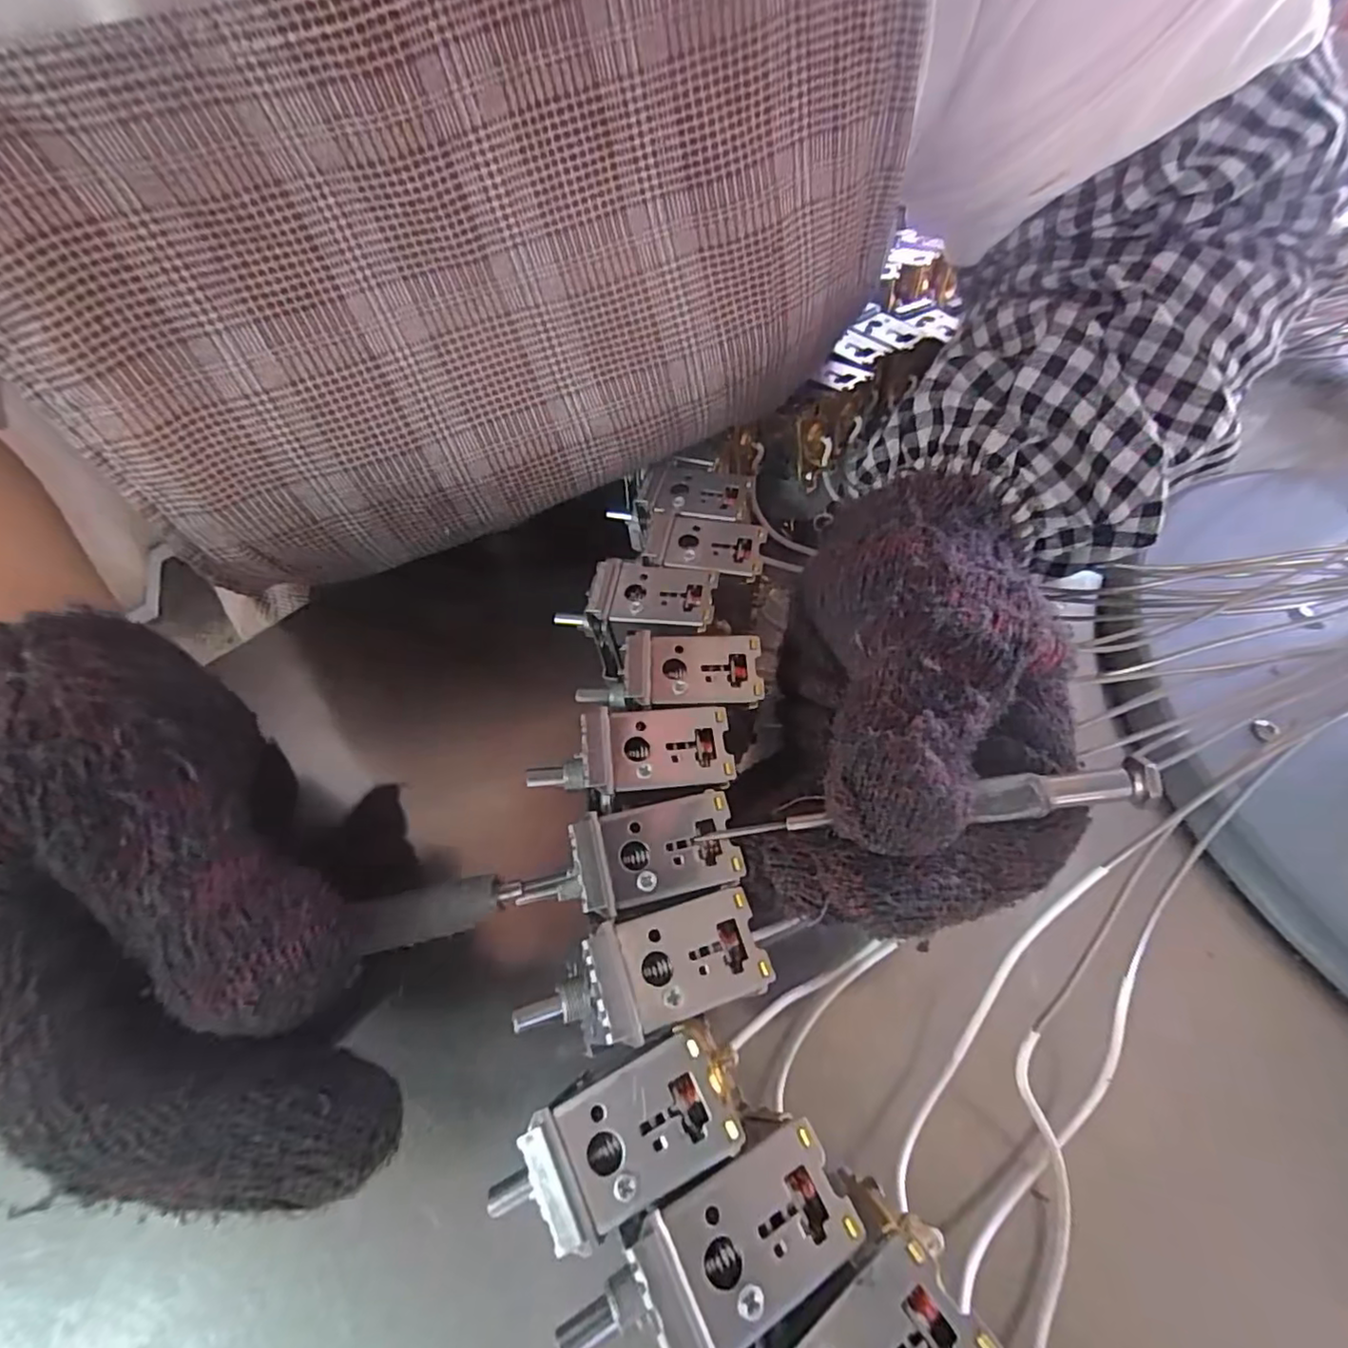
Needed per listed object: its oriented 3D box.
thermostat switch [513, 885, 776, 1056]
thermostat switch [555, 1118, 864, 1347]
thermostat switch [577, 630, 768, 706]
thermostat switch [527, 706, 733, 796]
[{"bbox_3d":[-0.007,0.065,0.135,0.052,0.020,0.022,-15,56,-14],"label":"thermostat switch"},{"bbox_3d":[0.006,0.104,0.112,0.052,0.017,0.021,-21,58,-18],"label":"thermostat switch"},{"bbox_3d":[-0.002,0.003,0.183,0.050,0.018,0.022,3,53,-1],"label":"thermostat switch"},{"bbox_3d":[-0.011,0.022,0.166,0.051,0.016,0.022,-4,54,-6],"label":"thermostat switch"}]

